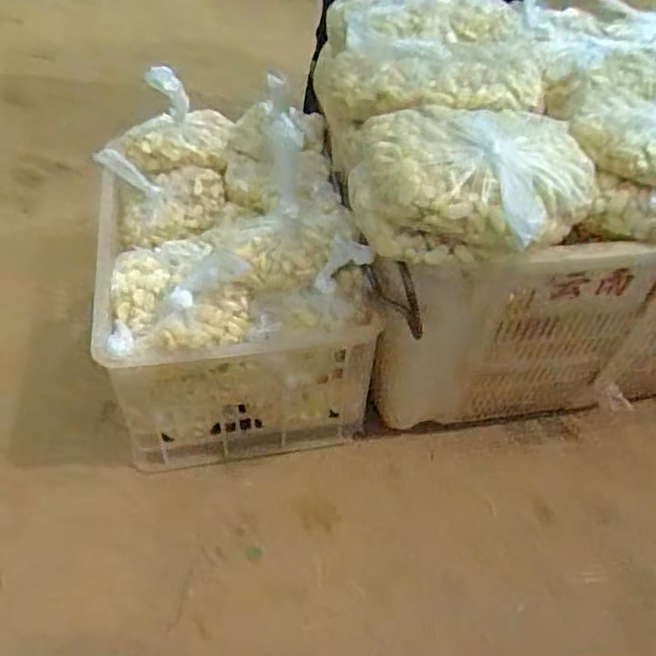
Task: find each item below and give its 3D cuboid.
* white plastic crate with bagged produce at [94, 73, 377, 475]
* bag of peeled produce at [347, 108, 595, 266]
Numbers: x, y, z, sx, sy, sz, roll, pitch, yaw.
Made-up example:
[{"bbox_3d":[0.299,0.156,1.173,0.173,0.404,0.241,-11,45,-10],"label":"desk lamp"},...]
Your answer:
[{"bbox_3d":[-0.143,-0.086,0.900,0.322,0.294,0.456,-10,50,-7],"label":"white plastic crate with bagged produce"},{"bbox_3d":[0.136,-0.127,0.591,0.221,0.089,0.153,2,47,-1],"label":"bag of peeled produce"}]

